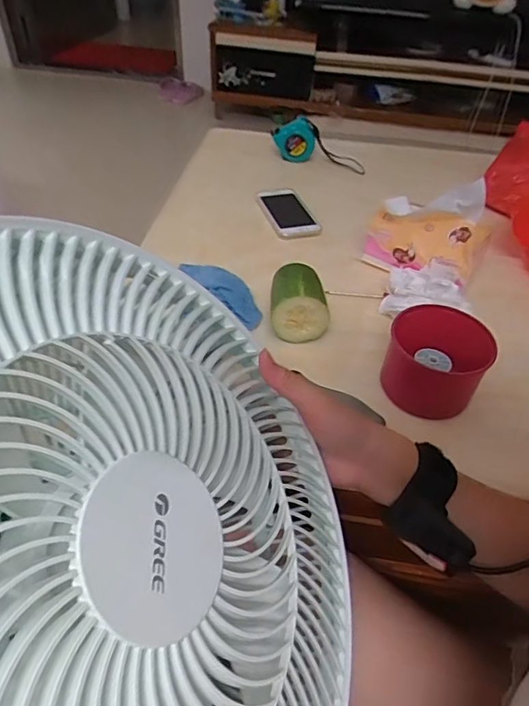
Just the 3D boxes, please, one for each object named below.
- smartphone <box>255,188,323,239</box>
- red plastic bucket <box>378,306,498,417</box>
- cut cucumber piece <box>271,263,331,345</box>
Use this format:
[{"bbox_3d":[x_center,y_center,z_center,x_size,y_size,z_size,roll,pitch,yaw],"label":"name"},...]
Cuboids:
[{"bbox_3d":[0.035,-0.232,0.815,0.073,0.012,0.149,-9,44,-14],"label":"smartphone"},{"bbox_3d":[0.175,0.009,0.526,0.094,0.074,0.096,2,45,-2],"label":"red plastic bucket"},{"bbox_3d":[0.041,-0.061,0.595,0.067,0.065,0.076,3,45,-2],"label":"cut cucumber piece"}]

